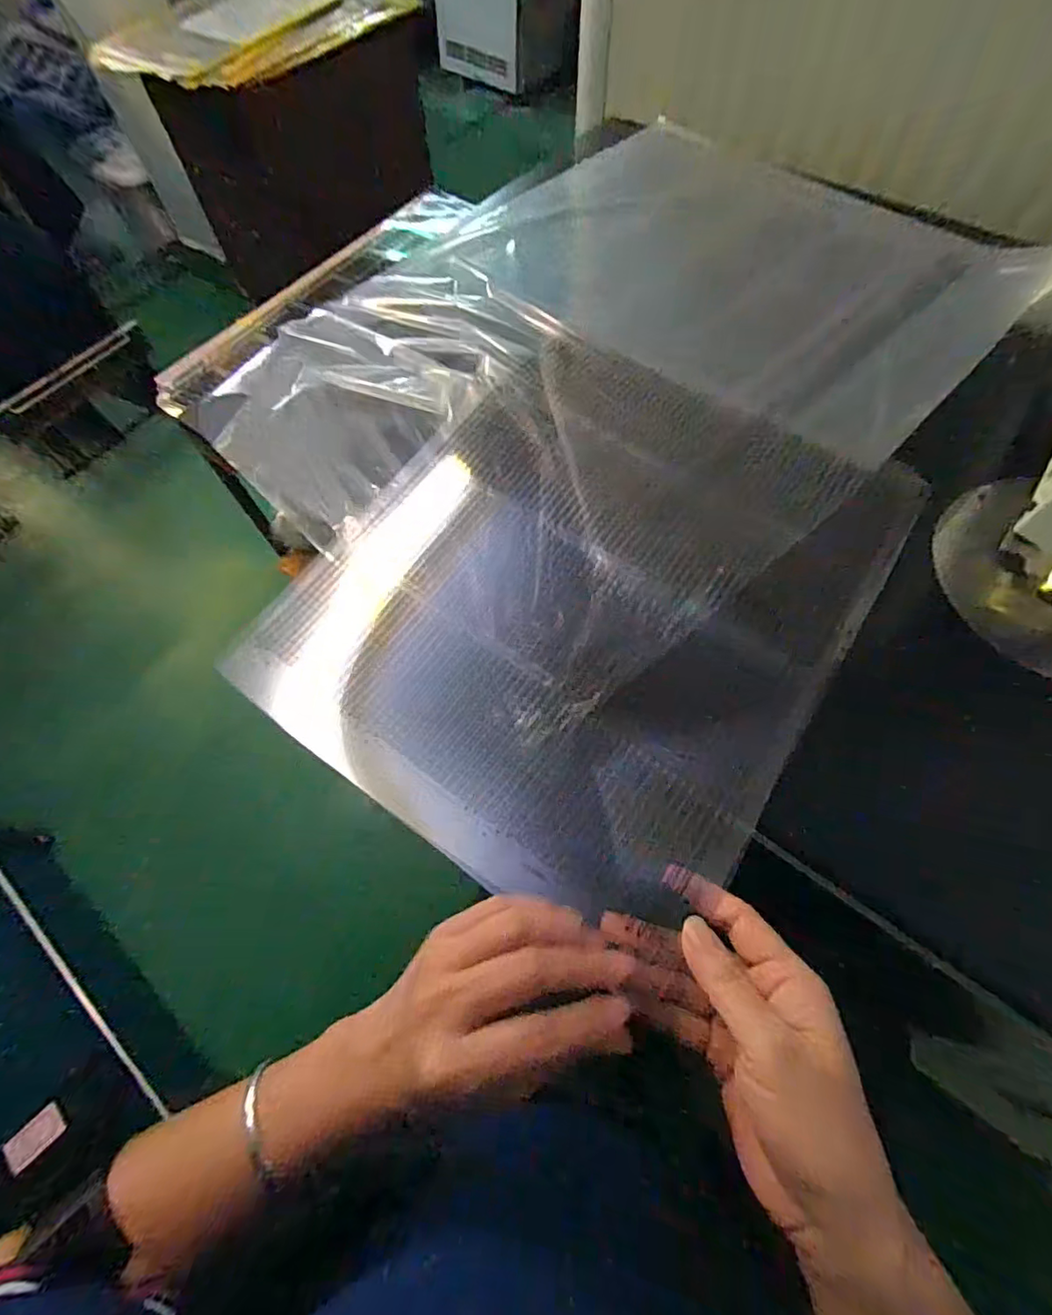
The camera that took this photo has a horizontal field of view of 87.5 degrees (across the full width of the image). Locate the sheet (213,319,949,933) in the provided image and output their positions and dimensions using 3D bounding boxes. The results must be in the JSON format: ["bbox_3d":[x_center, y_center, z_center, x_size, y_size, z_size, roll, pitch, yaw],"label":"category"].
[{"bbox_3d":[0.050,-0.062,0.397,0.336,0.014,0.421,32,70,16],"label":"sheet"}]

